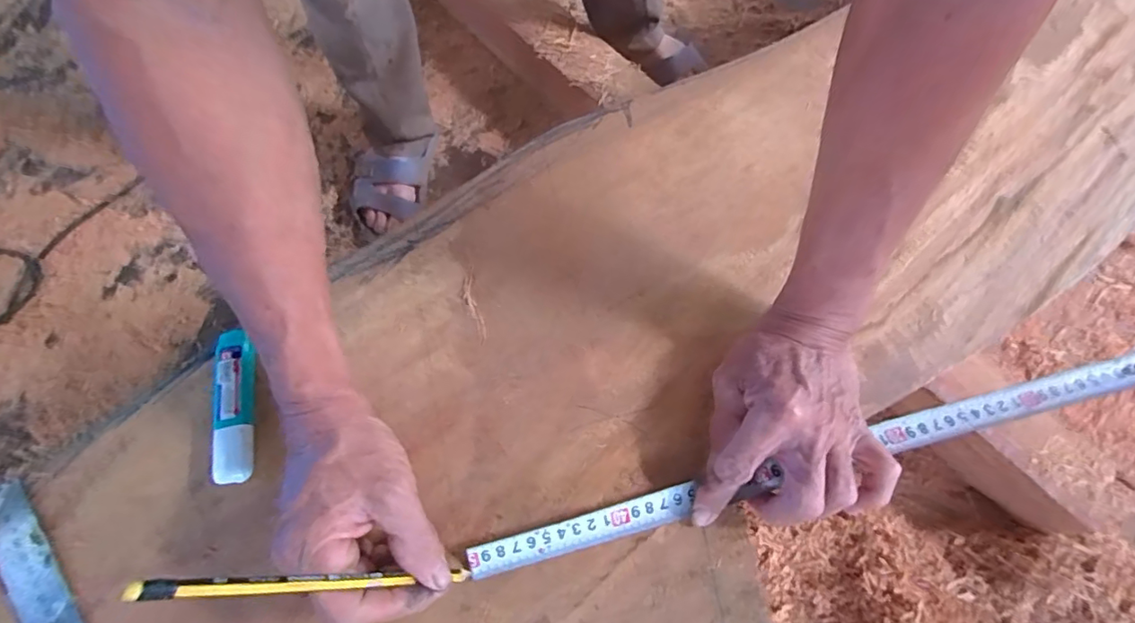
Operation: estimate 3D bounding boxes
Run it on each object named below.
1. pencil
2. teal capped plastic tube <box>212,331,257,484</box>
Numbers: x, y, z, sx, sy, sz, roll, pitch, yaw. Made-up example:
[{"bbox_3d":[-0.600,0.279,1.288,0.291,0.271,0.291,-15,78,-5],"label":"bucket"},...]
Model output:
[{"bbox_3d":[-0.116,0.136,0.270,0.006,0.178,0.007,-11,64,34],"label":"pencil"},{"bbox_3d":[-0.225,0.063,0.364,0.023,0.024,0.105,-13,69,-6],"label":"teal capped plastic tube"}]

